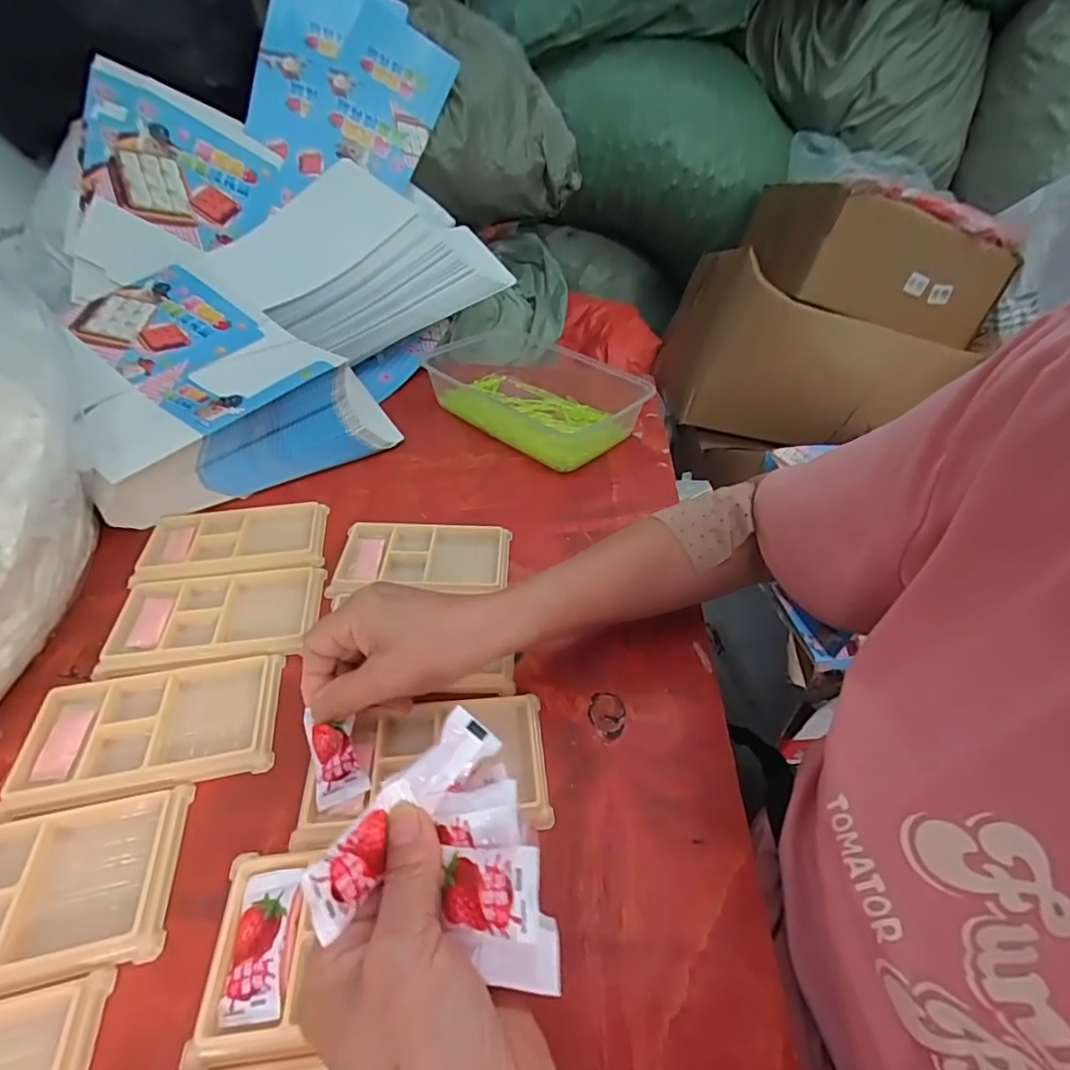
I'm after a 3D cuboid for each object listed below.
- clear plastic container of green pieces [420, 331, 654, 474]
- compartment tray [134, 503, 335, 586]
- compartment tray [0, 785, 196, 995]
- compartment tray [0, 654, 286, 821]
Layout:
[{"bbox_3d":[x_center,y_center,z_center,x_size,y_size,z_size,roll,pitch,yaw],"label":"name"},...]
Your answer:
[{"bbox_3d":[0.000,-0.161,0.615,0.145,0.063,0.238,-30,52,-32],"label":"clear plastic container of green pieces"},{"bbox_3d":[-0.248,0.004,0.449,0.135,0.013,0.081,-7,43,-12],"label":"compartment tray"},{"bbox_3d":[-0.248,0.172,0.260,0.132,0.010,0.080,-8,43,-13],"label":"compartment tray"},{"bbox_3d":[-0.230,0.115,0.329,0.135,0.010,0.079,-6,43,-12],"label":"compartment tray"}]

